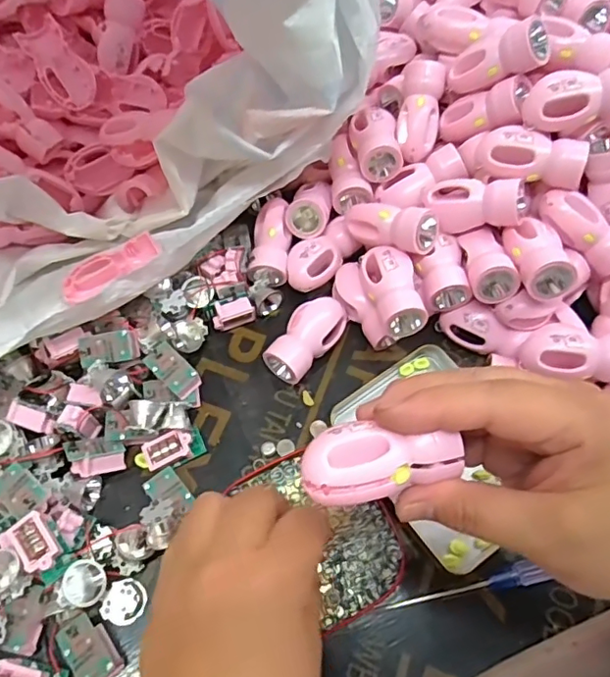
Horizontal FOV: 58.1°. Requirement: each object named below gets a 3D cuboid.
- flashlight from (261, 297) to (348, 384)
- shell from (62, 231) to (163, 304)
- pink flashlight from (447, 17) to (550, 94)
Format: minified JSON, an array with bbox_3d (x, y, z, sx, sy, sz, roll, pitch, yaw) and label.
[{"bbox_3d":[0.002,0.000,0.383,0.034,0.028,0.066,30,65,13],"label":"flashlight"},{"bbox_3d":[-0.129,-0.048,0.365,0.067,0.021,0.013,-33,40,-11],"label":"shell"},{"bbox_3d":[0.128,-0.192,0.371,0.064,0.028,0.033,-7,51,44],"label":"pink flashlight"}]

